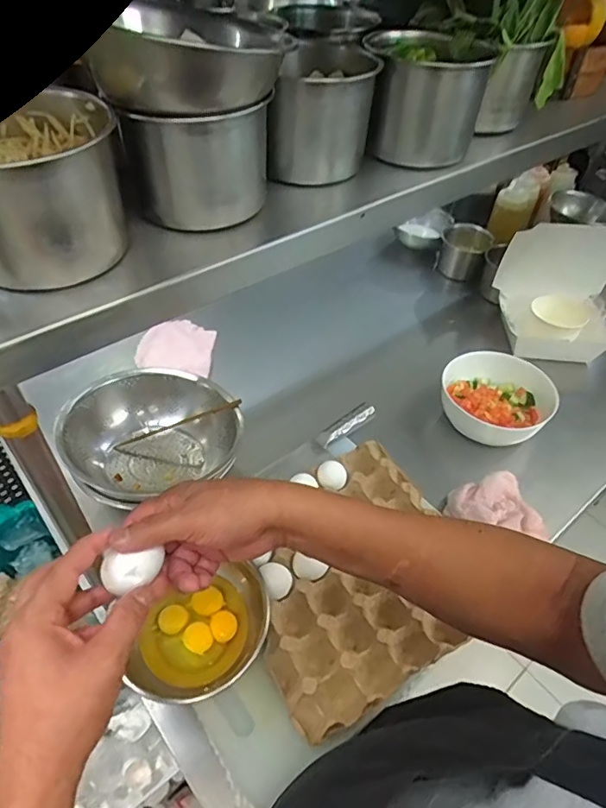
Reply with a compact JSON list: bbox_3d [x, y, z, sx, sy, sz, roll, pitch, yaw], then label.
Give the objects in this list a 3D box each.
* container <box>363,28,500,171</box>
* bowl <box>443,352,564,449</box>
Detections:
[{"bbox_3d":[0.118,-0.295,0.501,0.107,0.095,0.095,1,48,-3],"label":"container"},{"bbox_3d":[0.333,0.003,0.905,0.183,0.097,0.163,18,49,12],"label":"bowl"}]

